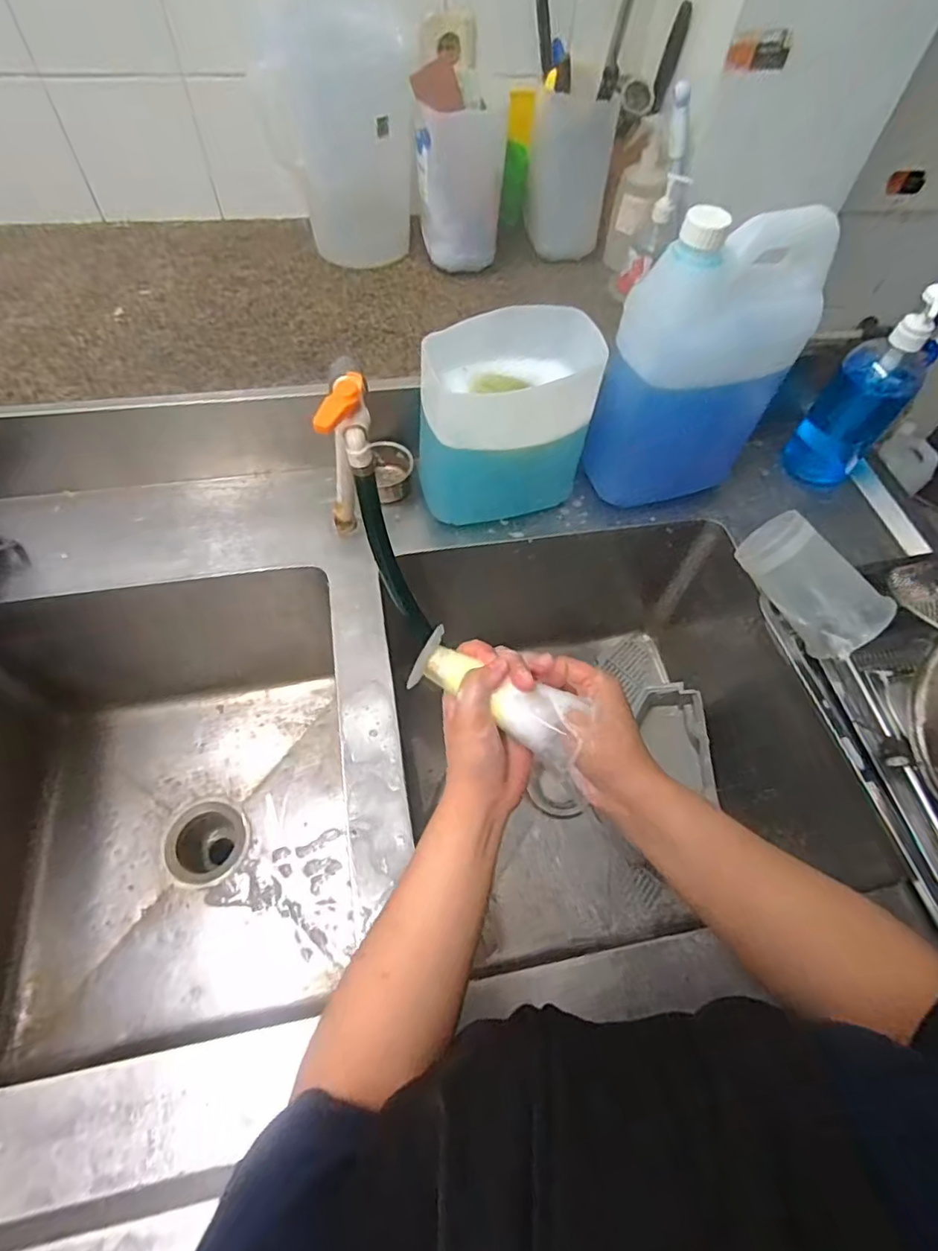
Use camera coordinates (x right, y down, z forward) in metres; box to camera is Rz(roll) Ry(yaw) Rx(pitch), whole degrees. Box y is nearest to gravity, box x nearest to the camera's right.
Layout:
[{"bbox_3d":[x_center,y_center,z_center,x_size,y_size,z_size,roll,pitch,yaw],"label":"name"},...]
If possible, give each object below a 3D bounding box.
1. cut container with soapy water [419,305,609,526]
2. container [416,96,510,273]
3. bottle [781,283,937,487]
[{"bbox_3d":[0.039,-0.241,0.658,0.187,0.186,0.123,-8,60,-8],"label":"cut container with soapy water"},{"bbox_3d":[-0.012,-0.697,0.914,0.130,0.207,0.105,1,59,-3],"label":"container"},{"bbox_3d":[0.501,-0.296,0.710,0.090,0.256,0.082,38,64,17],"label":"bottle"}]

